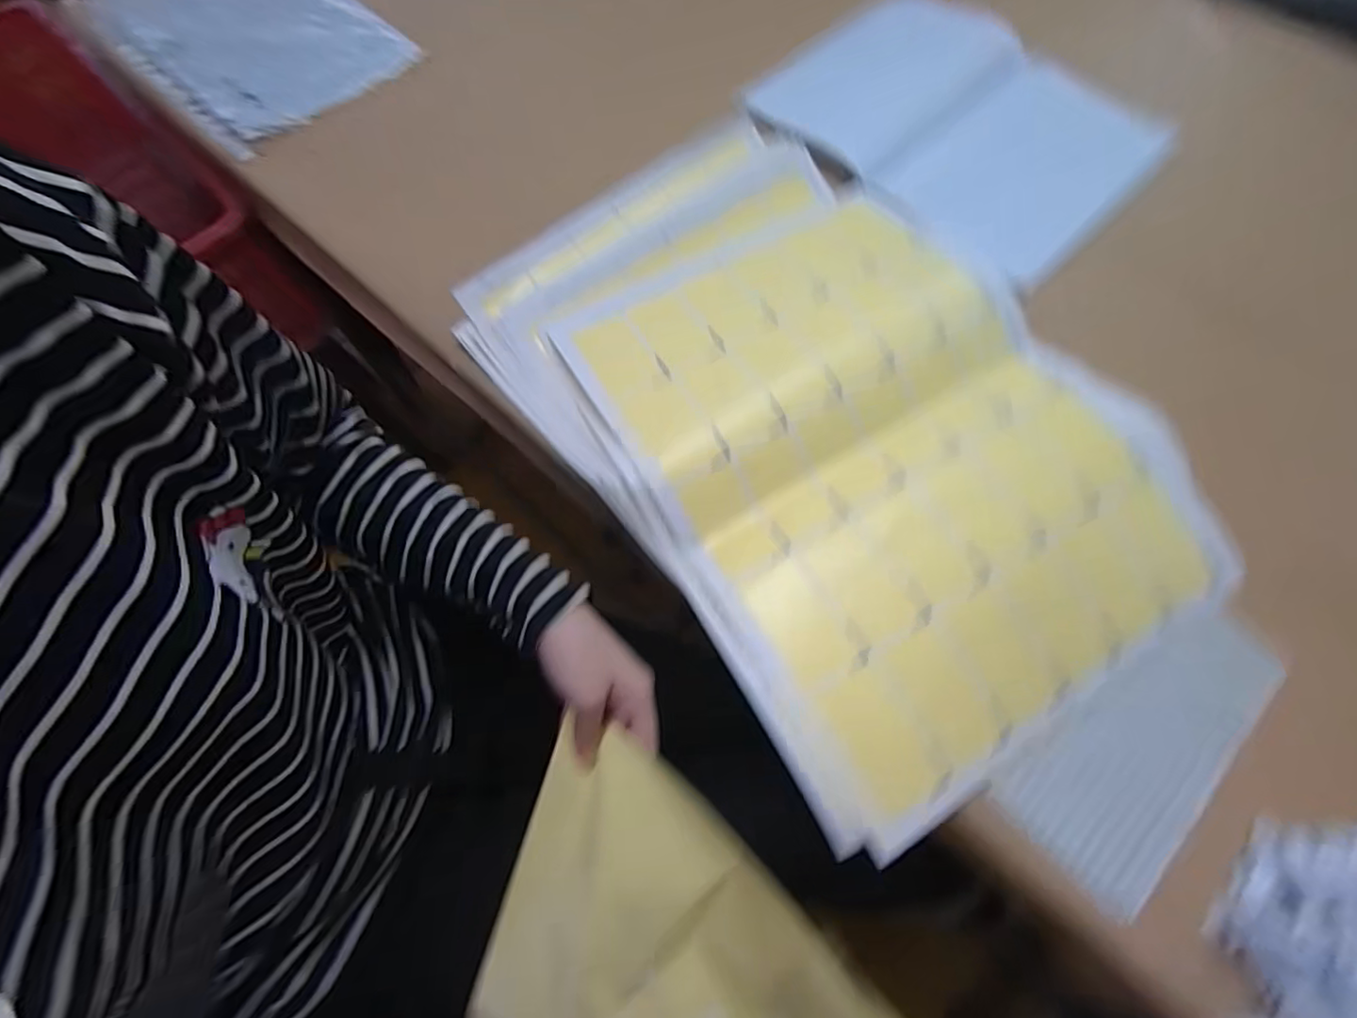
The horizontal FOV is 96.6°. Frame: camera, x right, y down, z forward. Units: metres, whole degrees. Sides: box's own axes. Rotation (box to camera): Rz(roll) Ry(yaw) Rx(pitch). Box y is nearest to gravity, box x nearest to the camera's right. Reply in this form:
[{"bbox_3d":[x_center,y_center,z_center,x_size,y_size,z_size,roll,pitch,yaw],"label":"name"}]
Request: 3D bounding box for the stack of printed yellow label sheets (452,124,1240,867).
[{"bbox_3d":[0.100,-0.073,0.451,0.348,0.038,0.521,-35,71,-12],"label":"stack of printed yellow label sheets"}]

